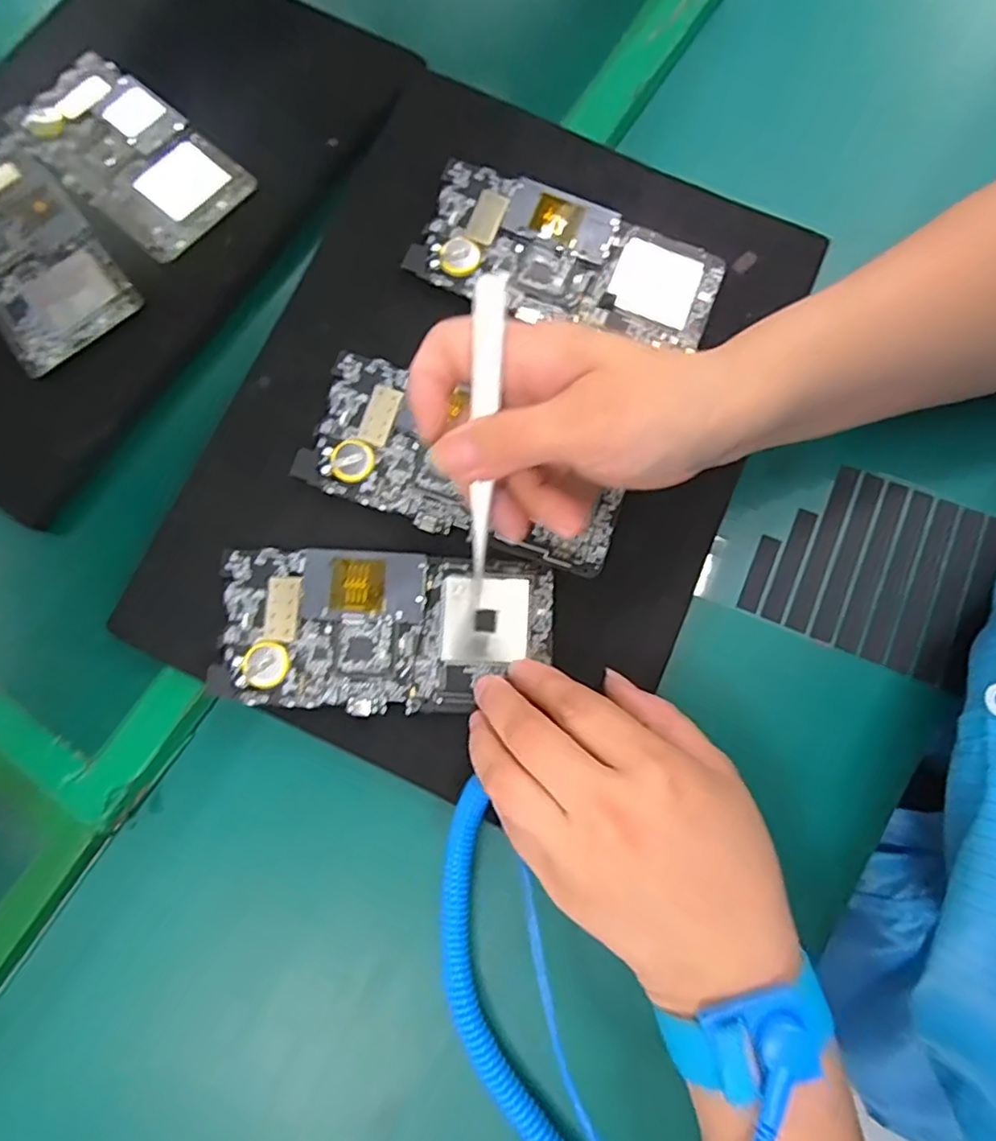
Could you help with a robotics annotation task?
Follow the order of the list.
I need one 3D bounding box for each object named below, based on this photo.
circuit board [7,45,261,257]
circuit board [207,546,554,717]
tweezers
[{"bbox_3d":[-0.217,-0.245,0.369,0.148,0.005,0.074,40,83,14],"label":"circuit board"},{"bbox_3d":[-0.051,0.027,0.296,0.152,0.006,0.074,-1,79,-4],"label":"circuit board"},{"bbox_3d":[-0.005,-0.051,0.240,0.011,0.004,0.116,4,101,2],"label":"tweezers"}]

